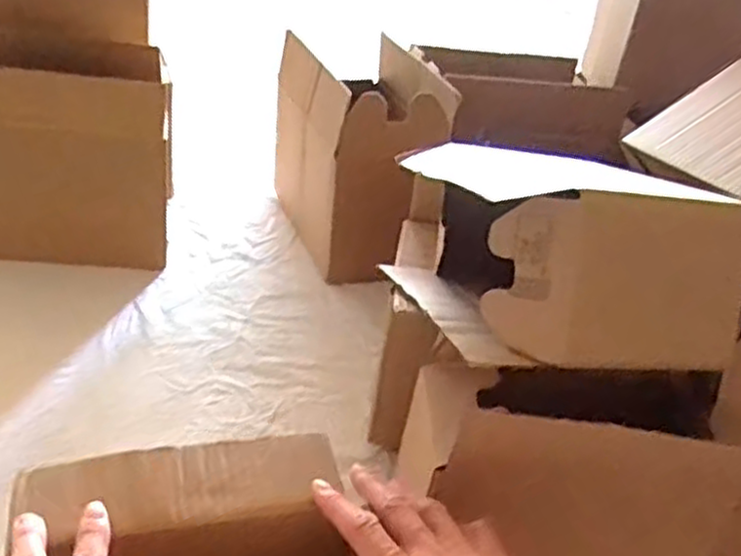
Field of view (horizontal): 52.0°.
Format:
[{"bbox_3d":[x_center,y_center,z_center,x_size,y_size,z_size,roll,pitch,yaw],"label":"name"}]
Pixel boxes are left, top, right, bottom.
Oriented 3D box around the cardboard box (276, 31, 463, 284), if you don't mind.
[{"bbox_3d":[-0.007,-0.146,0.915,0.143,0.225,0.253,-8,37,-21],"label":"cardboard box"}]

